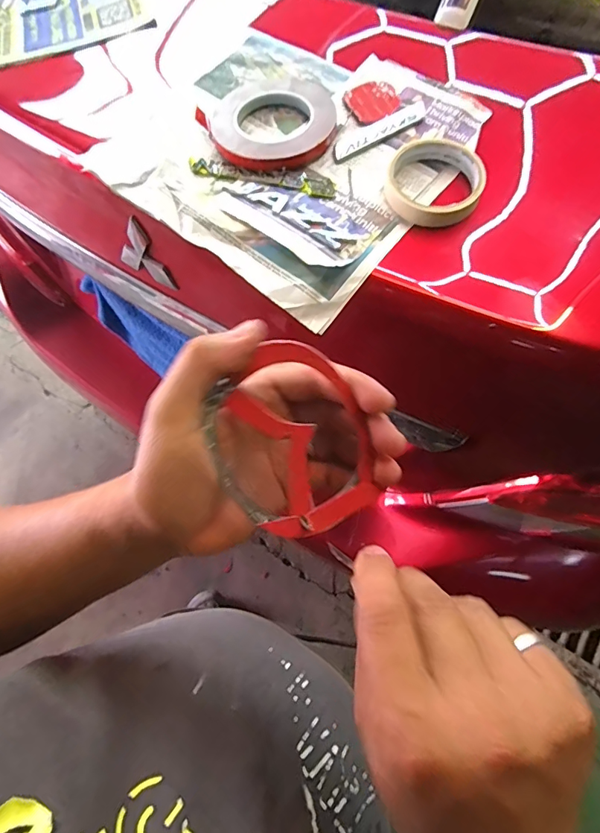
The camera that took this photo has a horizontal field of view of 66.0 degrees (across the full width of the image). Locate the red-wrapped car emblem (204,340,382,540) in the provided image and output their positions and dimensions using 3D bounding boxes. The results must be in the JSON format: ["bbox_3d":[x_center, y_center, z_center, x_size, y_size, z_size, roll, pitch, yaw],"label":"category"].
[{"bbox_3d":[-0.003,0.015,0.240,0.077,0.007,0.101,-33,104,-9],"label":"red-wrapped car emblem"}]

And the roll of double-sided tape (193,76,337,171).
[{"bbox_3d":[-0.021,-0.299,0.466,0.130,0.021,0.125,-1,64,1],"label":"roll of double-sided tape"}]

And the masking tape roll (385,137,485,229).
[{"bbox_3d":[0.123,-0.218,0.421,0.088,0.020,0.088,-1,64,1],"label":"masking tape roll"}]

